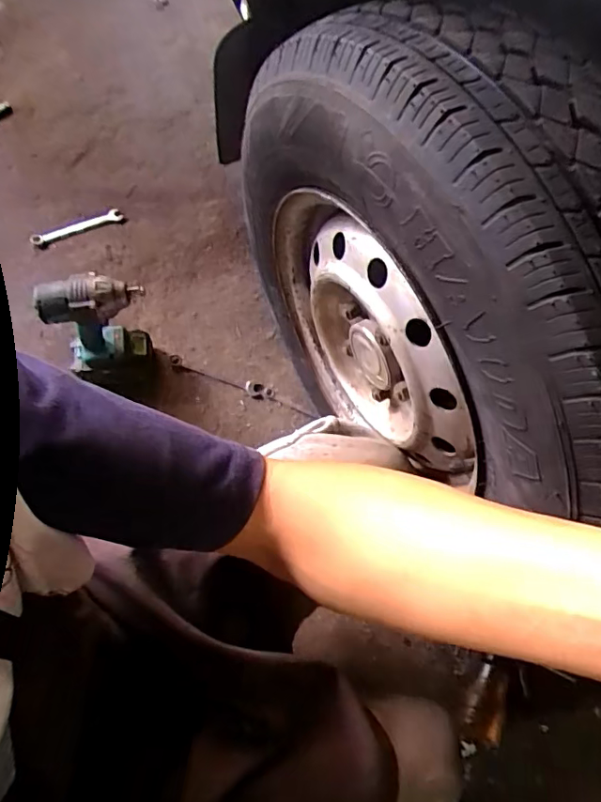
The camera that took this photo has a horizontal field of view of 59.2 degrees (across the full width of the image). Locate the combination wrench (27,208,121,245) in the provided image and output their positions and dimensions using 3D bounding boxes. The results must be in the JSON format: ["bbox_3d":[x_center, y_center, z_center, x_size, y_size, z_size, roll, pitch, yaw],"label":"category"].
[{"bbox_3d":[-0.459,-0.356,1.085,0.183,0.014,0.025,-24,73,-11],"label":"combination wrench"}]

